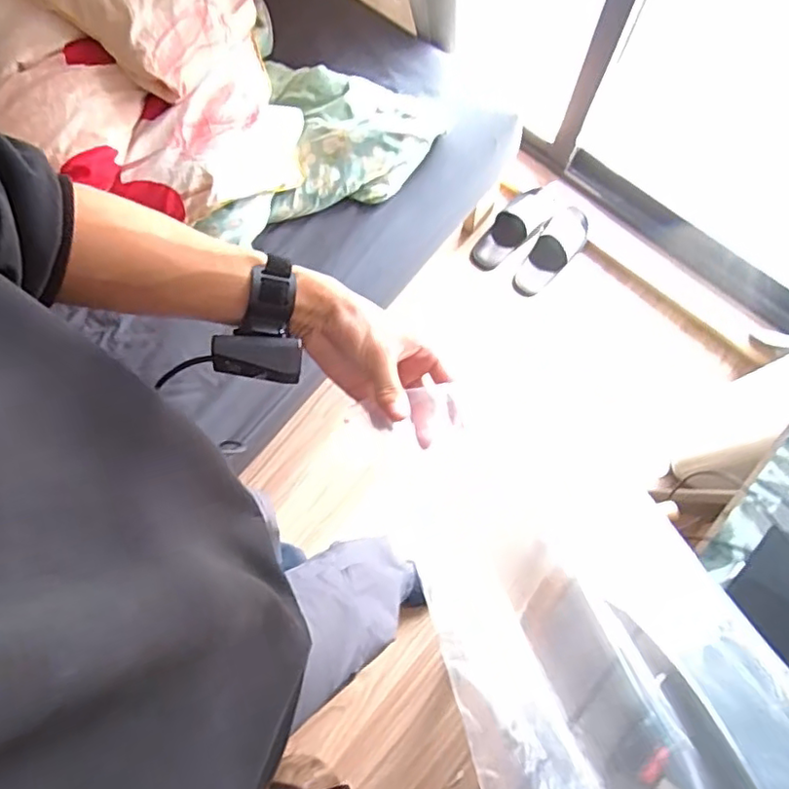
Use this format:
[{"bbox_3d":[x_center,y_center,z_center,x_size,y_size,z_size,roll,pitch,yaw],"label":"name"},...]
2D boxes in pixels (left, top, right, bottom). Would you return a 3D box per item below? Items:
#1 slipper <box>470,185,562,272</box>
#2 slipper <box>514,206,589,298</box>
[{"bbox_3d":[0.313,-0.437,1.613,0.274,0.059,0.103,-41,78,11],"label":"slipper"},{"bbox_3d":[0.411,-0.368,1.603,0.093,0.051,0.256,40,100,10],"label":"slipper"}]

